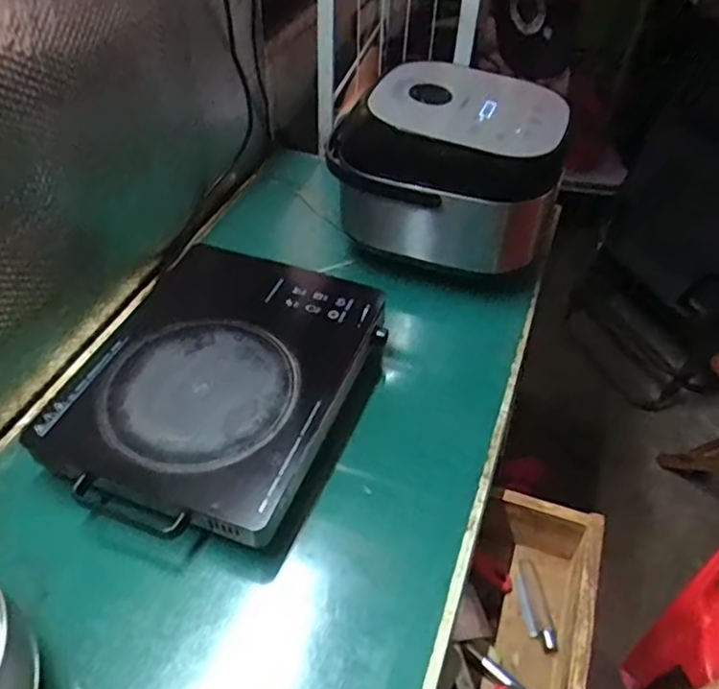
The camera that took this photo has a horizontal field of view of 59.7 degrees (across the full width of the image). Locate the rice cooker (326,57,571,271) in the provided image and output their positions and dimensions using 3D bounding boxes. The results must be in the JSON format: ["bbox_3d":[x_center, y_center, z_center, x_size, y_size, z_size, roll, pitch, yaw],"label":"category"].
[{"bbox_3d":[0.143,-0.275,0.992,0.328,0.216,0.243,22,48,18],"label":"rice cooker"}]

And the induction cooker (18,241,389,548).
[{"bbox_3d":[-0.186,0.040,0.820,0.354,0.076,0.438,17,47,14],"label":"induction cooker"}]

